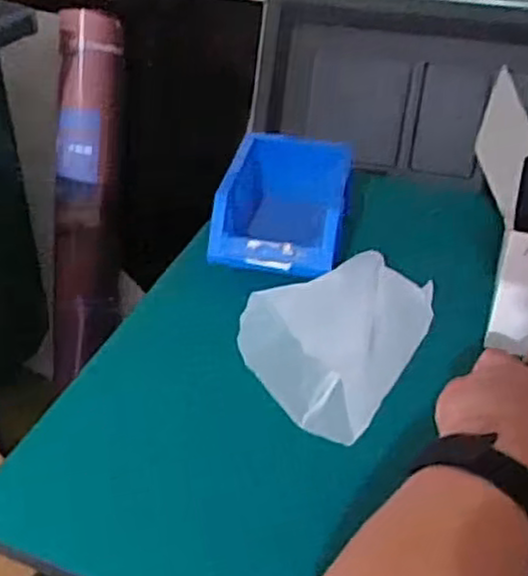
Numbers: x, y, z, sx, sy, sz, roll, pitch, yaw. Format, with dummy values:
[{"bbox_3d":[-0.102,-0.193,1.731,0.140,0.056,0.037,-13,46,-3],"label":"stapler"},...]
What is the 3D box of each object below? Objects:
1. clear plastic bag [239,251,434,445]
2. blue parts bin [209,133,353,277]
[{"bbox_3d":[0.080,0.037,0.623,0.177,0.057,0.132,-25,44,-29],"label":"clear plastic bag"},{"bbox_3d":[0.023,-0.085,0.728,0.125,0.063,0.155,9,38,12],"label":"blue parts bin"}]

